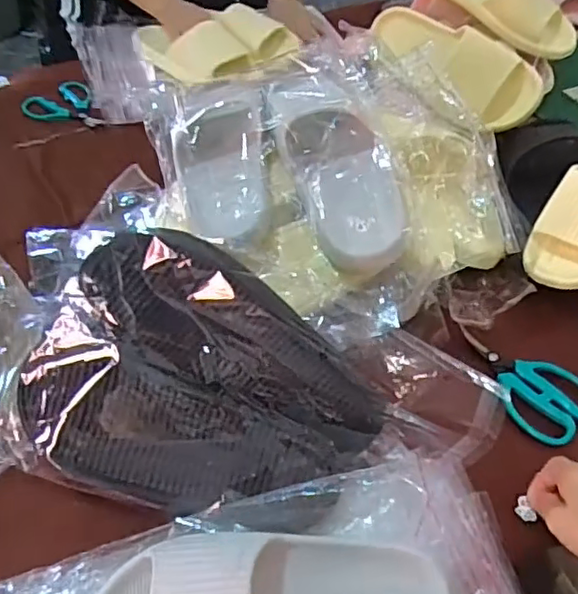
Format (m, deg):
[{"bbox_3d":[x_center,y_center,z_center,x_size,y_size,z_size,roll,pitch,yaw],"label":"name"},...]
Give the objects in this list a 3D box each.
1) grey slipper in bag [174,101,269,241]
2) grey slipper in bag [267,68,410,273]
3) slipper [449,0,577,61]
[{"bbox_3d":[-0.067,-0.127,0.615,0.088,0.047,0.162,-8,49,-5],"label":"grey slipper in bag"},{"bbox_3d":[0.046,-0.137,0.607,0.095,0.059,0.234,-17,71,-12],"label":"grey slipper in bag"},{"bbox_3d":[0.296,-0.432,0.883,0.260,0.073,0.071,36,58,12],"label":"slipper"}]

